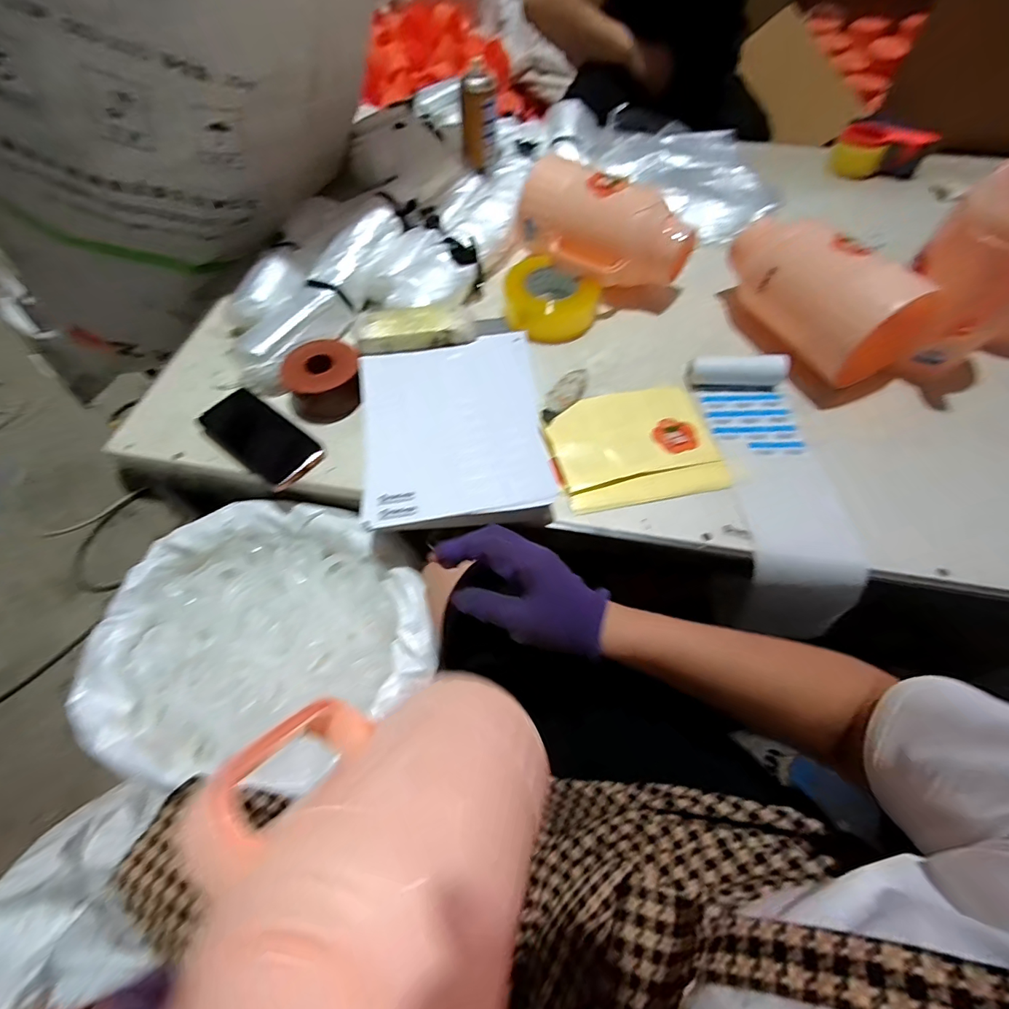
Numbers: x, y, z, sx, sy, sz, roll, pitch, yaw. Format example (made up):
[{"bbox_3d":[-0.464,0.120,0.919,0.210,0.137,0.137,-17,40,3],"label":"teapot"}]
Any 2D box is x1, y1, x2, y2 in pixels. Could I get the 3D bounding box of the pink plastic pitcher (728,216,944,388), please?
[{"bbox_3d":[0.424,-0.295,0.631,0.134,0.127,0.254,-25,62,-14],"label":"pink plastic pitcher"}]

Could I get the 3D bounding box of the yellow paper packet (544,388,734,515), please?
[{"bbox_3d":[0.157,-0.074,0.570,0.203,0.018,0.159,-9,60,-4],"label":"yellow paper packet"}]

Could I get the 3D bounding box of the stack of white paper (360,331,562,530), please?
[{"bbox_3d":[-0.058,-0.097,0.549,0.217,0.025,0.247,-8,65,-5],"label":"stack of white paper"}]

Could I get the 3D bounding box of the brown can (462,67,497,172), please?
[{"bbox_3d":[-0.044,-0.665,0.797,0.062,0.127,0.056,-3,59,-1],"label":"brown can"}]

